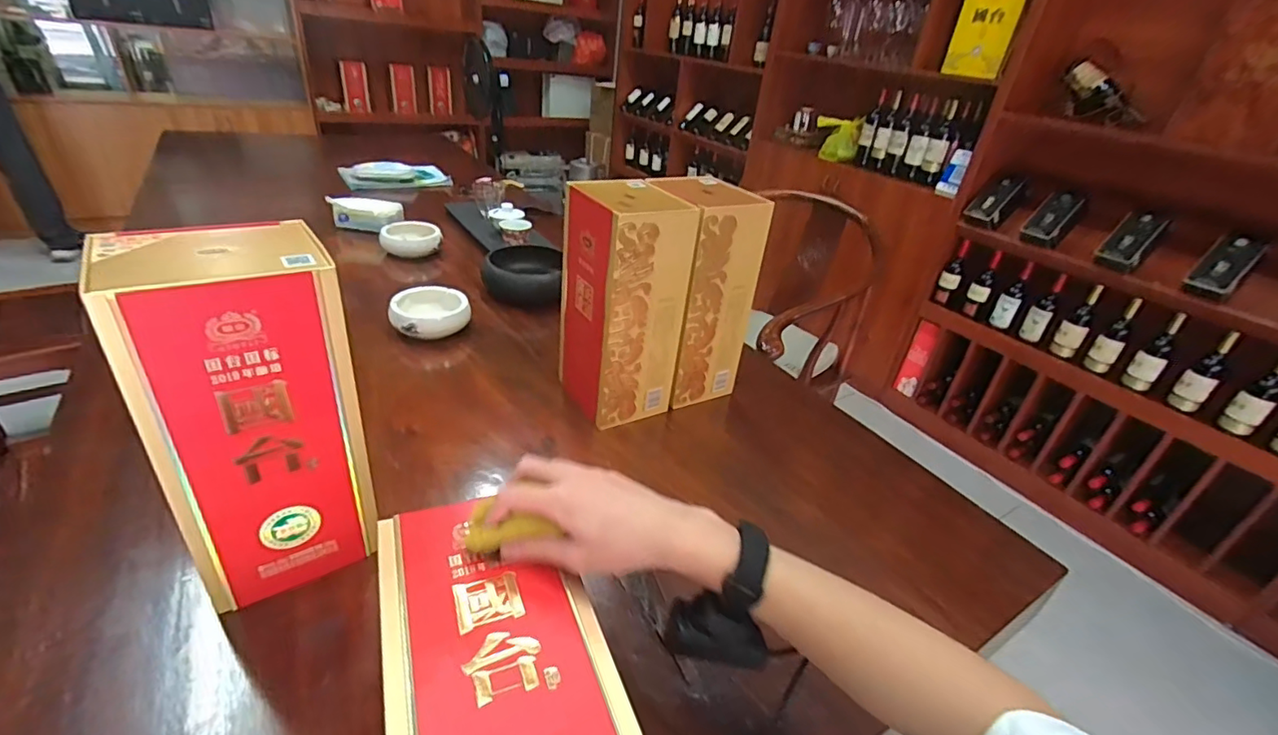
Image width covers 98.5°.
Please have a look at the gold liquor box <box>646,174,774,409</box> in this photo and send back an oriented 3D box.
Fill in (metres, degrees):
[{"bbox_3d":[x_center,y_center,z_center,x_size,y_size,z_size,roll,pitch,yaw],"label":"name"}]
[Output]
[{"bbox_3d":[0.086,-0.109,0.816,0.125,0.309,0.136,-10,35,-27],"label":"gold liquor box"}]

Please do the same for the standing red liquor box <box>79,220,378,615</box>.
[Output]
[{"bbox_3d":[-0.322,0.043,0.472,0.140,0.296,0.123,-15,37,-33],"label":"standing red liquor box"}]

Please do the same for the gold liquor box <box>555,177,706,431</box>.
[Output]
[{"bbox_3d":[-0.025,-0.082,0.758,0.123,0.309,0.146,-13,36,-31],"label":"gold liquor box"}]

